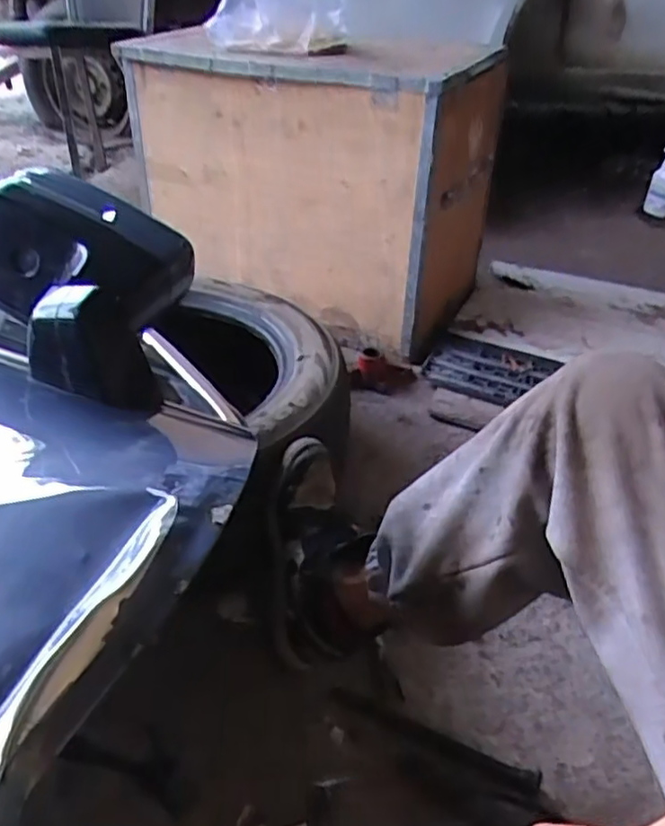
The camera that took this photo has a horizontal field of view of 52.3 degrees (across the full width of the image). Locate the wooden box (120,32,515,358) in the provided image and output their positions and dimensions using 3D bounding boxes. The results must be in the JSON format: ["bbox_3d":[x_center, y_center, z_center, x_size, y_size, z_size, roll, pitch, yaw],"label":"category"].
[{"bbox_3d":[-0.046,-0.492,1.442,0.656,0.528,0.455,19,39,22],"label":"wooden box"}]

